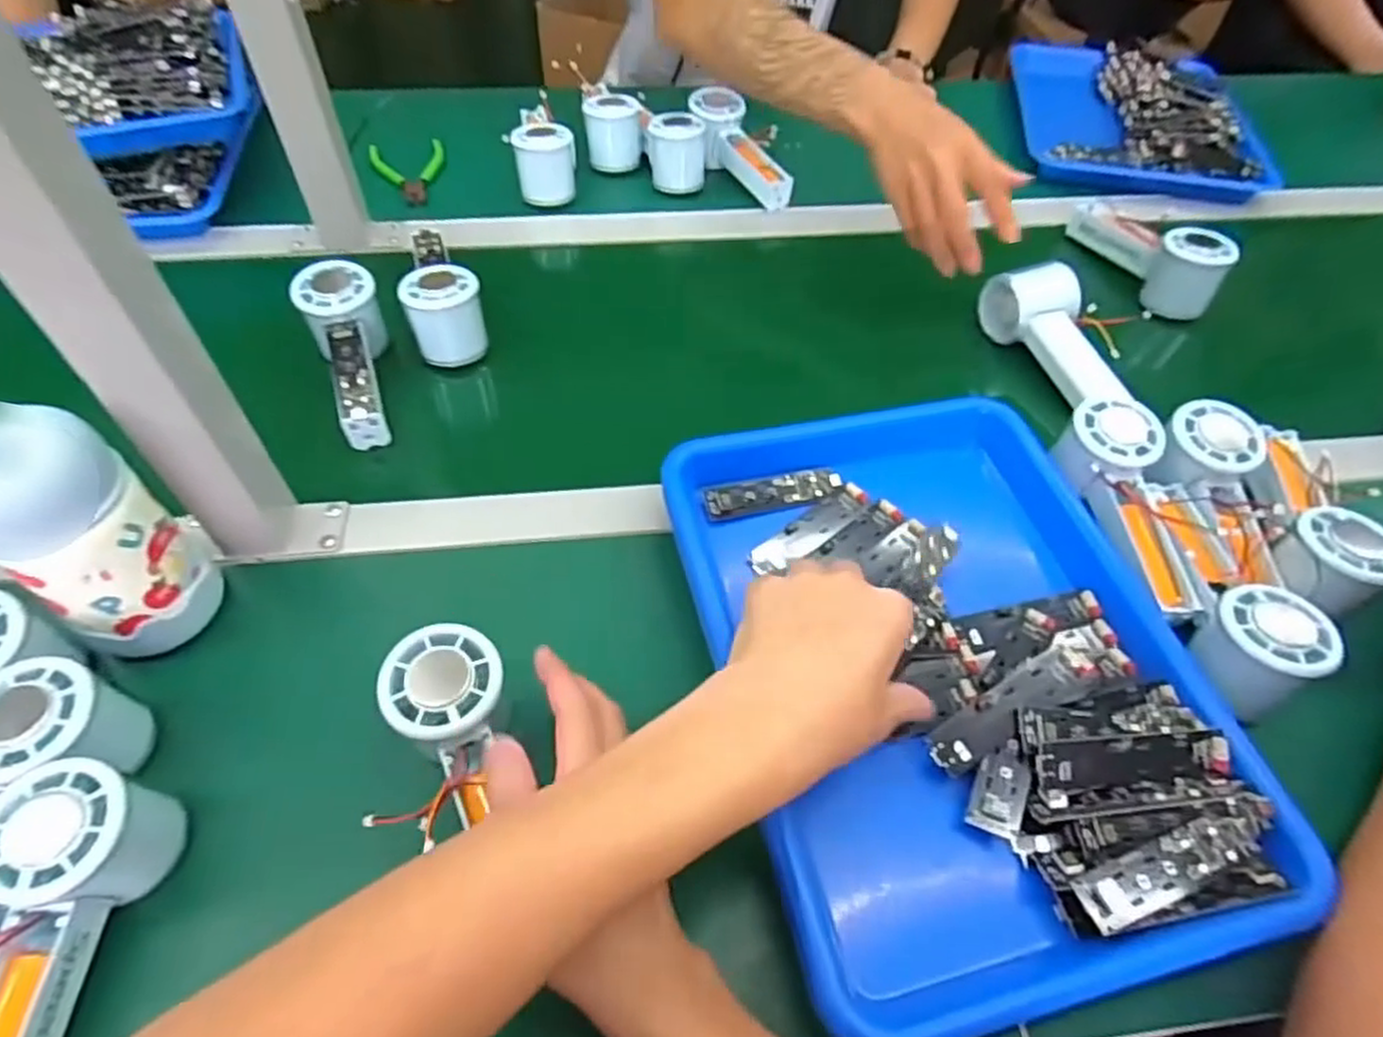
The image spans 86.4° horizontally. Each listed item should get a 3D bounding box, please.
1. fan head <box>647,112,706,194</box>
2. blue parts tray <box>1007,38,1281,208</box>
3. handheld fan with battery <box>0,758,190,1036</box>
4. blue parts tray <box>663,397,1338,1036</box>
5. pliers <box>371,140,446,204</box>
[{"bbox_3d":[-0.015,-0.369,0.743,0.059,0.058,0.047,3,54,-1],"label":"fan head"},{"bbox_3d":[0.512,-0.488,0.863,0.250,0.048,0.356,14,54,7],"label":"blue parts tray"},{"bbox_3d":[-0.268,0.178,0.303,0.054,0.049,0.146,4,67,0],"label":"handheld fan with battery"},{"bbox_3d":[0.136,0.071,0.424,0.247,0.066,0.350,-10,55,-10],"label":"blue parts tray"},{"bbox_3d":[-0.280,-0.352,0.742,0.071,0.017,0.107,-17,56,-15],"label":"pliers"}]

